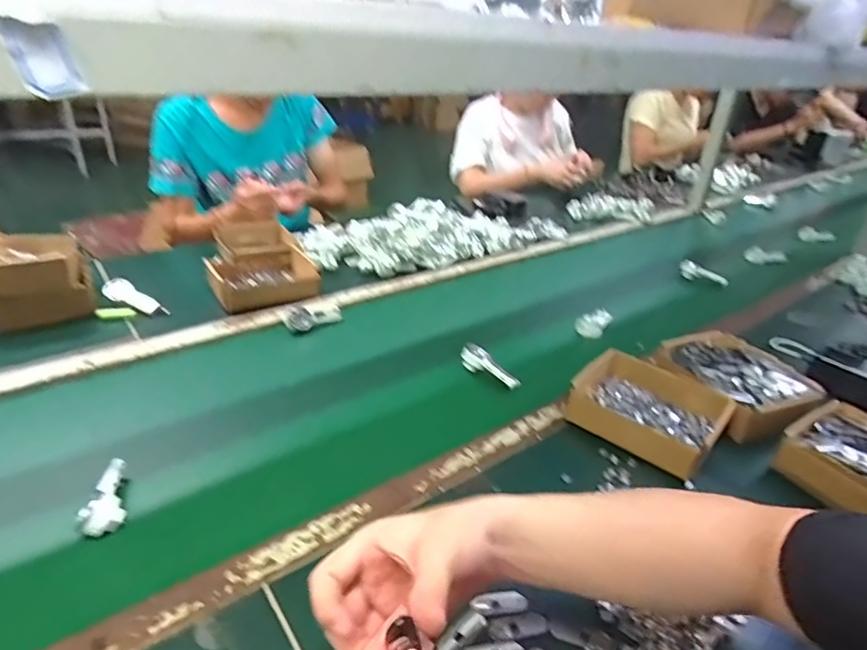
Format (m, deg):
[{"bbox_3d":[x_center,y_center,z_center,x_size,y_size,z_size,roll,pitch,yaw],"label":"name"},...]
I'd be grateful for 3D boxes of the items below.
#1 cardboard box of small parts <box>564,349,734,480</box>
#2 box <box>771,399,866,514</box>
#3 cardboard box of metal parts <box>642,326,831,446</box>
[{"bbox_3d":[0.275,0.110,0.684,0.176,0.055,0.140,23,34,30],"label":"cardboard box of small parts"},{"bbox_3d":[0.514,0.176,0.614,0.162,0.060,0.176,-18,36,-34],"label":"box"},{"bbox_3d":[0.419,0.081,0.747,0.179,0.054,0.192,-13,33,-27],"label":"cardboard box of metal parts"}]

